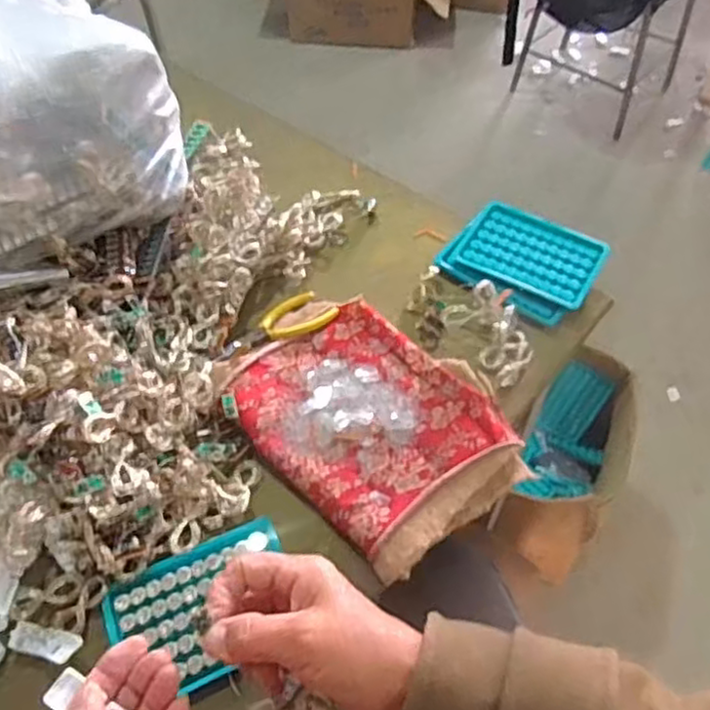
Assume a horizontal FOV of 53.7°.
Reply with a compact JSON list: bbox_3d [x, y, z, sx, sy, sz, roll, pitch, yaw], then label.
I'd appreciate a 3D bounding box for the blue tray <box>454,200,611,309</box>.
[{"bbox_3d":[0.173,-0.100,0.684,0.127,0.009,0.100,27,59,17],"label":"blue tray"}]

